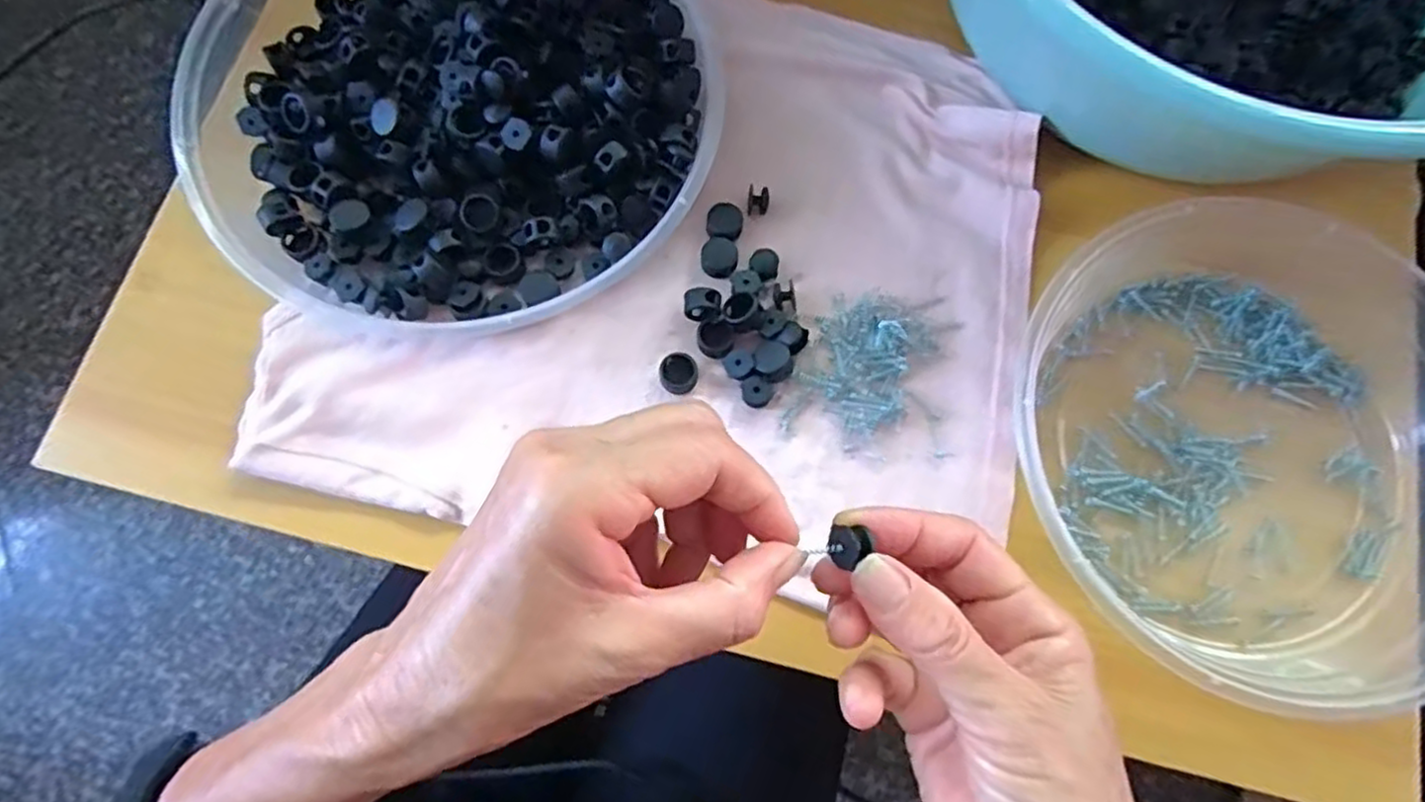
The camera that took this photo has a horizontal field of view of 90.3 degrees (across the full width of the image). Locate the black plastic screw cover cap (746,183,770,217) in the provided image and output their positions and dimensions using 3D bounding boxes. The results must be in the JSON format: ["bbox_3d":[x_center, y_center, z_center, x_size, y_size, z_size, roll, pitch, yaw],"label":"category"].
[{"bbox_3d":[0.022,-0.094,0.336,0.010,0.008,0.012,7,78,1],"label":"black plastic screw cover cap"}]

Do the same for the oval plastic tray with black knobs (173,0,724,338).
[{"bbox_3d":[-0.111,-0.147,0.327,0.228,0.036,0.239,10,78,1],"label":"oval plastic tray with black knobs"}]

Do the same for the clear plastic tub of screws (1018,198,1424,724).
[{"bbox_3d":[0.230,0.019,0.295,0.186,0.040,0.195,0,78,-1],"label":"clear plastic tub of screws"}]

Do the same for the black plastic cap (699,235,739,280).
[{"bbox_3d":[0.003,-0.067,0.329,0.017,0.004,0.019,23,78,4],"label":"black plastic cap"}]

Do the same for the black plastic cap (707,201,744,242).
[{"bbox_3d":[0.006,-0.084,0.333,0.016,0.005,0.017,0,78,-1],"label":"black plastic cap"}]

